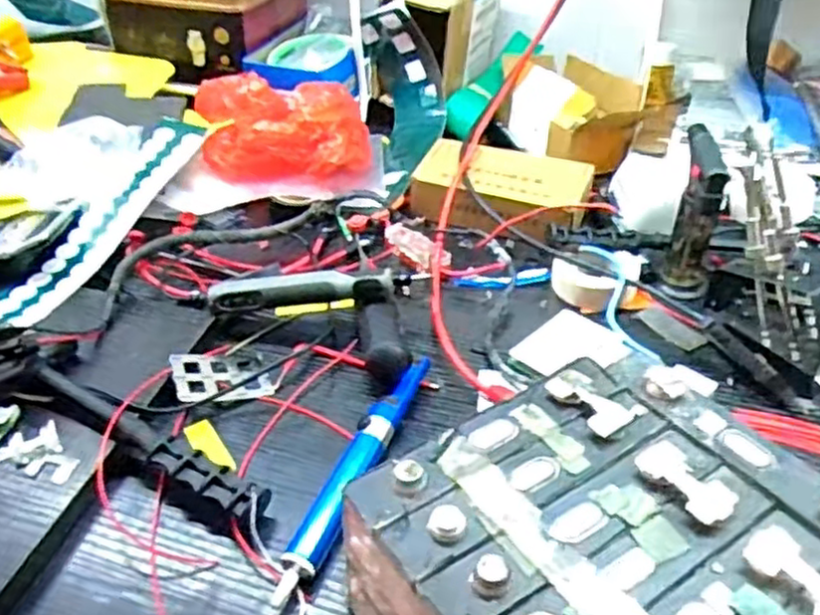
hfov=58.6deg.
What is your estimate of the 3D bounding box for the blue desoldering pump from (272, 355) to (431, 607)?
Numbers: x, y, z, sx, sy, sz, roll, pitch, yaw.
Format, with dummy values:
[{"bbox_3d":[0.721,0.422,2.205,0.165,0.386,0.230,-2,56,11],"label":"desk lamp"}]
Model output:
[{"bbox_3d":[-0.031,0.096,0.437,0.019,0.025,0.186,15,40,18],"label":"blue desoldering pump"}]

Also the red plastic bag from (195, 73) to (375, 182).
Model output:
[{"bbox_3d":[-0.116,-0.166,0.677,0.157,0.075,0.094,-3,38,-5],"label":"red plastic bag"}]

